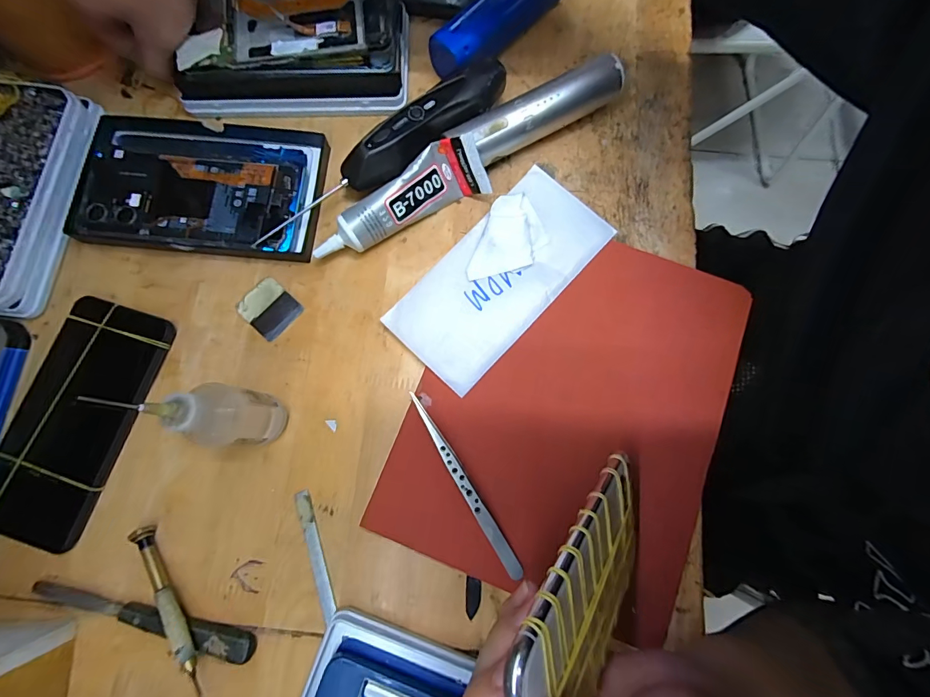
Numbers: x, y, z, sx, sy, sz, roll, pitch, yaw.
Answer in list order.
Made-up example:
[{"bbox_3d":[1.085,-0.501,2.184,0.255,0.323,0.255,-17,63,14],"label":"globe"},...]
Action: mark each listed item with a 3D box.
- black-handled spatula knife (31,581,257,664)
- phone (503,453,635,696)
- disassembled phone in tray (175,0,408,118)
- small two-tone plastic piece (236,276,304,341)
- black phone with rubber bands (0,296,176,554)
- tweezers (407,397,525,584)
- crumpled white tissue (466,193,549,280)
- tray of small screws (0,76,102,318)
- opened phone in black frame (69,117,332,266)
[{"bbox_3d":[-0.201,0.167,0.258,0.145,0.009,0.017,16,78,4],"label":"black-handled spatula knife"},{"bbox_3d":[0.058,0.112,0.185,0.007,0.143,0.067,-5,95,36],"label":"phone"},{"bbox_3d":[-0.133,-0.245,0.328,0.165,0.040,0.091,-1,77,0],"label":"disassembled phone in tray"},{"bbox_3d":[-0.144,-0.030,0.304,0.040,0.004,0.035,41,81,9],"label":"small two-tone plastic piece"},{"bbox_3d":[-0.265,0.046,0.282,0.074,0.012,0.159,17,78,4],"label":"black phone with rubber bands"},{"bbox_3d":[-0.001,0.086,0.266,0.011,0.016,0.130,-30,79,-6],"label":"tweezers"},{"bbox_3d":[0.034,-0.078,0.299,0.044,0.012,0.070,20,78,5],"label":"crumpled white tissue"},{"bbox_3d":[-0.346,-0.113,0.307,0.106,0.031,0.177,4,77,2],"label":"tray of small screws"},{"bbox_3d":[-0.200,-0.125,0.319,0.175,0.017,0.109,6,77,2],"label":"opened phone in black frame"}]

